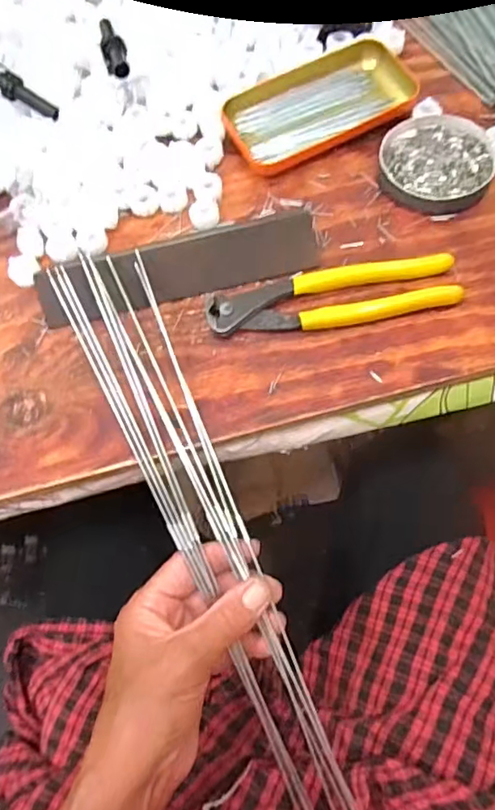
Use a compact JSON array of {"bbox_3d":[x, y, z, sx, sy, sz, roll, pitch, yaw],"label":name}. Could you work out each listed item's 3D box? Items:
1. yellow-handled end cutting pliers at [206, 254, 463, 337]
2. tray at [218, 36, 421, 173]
[{"bbox_3d":[0.056,-0.073,0.374,0.164,0.012,0.041,-8,71,0],"label":"yellow-handled end cutting pliers"},{"bbox_3d":[0.054,-0.238,0.433,0.145,0.018,0.075,-27,72,-6],"label":"tray"}]

